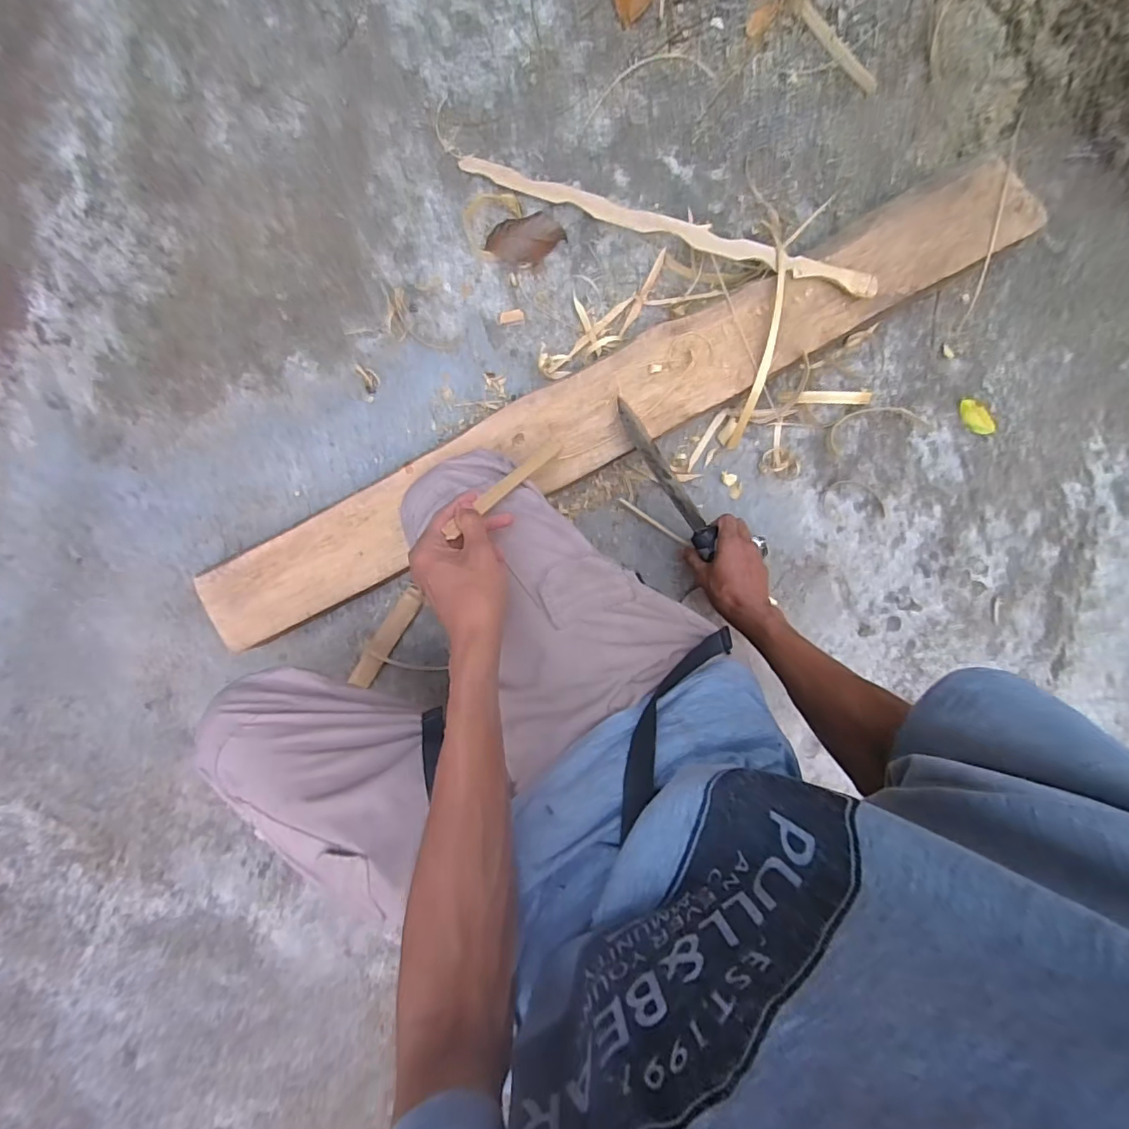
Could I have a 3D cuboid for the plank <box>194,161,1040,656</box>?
[{"bbox_3d":[0.027,-0.179,0.645,1.081,0.033,0.120,-26,94,4],"label":"plank"}]

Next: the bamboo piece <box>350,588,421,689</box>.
[{"bbox_3d":[-0.246,0.102,0.719,0.030,0.007,0.159,34,96,-2],"label":"bamboo piece"}]

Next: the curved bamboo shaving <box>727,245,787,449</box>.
[{"bbox_3d":[0.241,-0.257,0.631,0.017,0.042,0.231,10,109,1],"label":"curved bamboo shaving"}]

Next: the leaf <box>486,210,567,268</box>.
[{"bbox_3d":[-0.050,-0.414,0.664,0.099,0.033,0.055,6,96,1],"label":"leaf"}]

